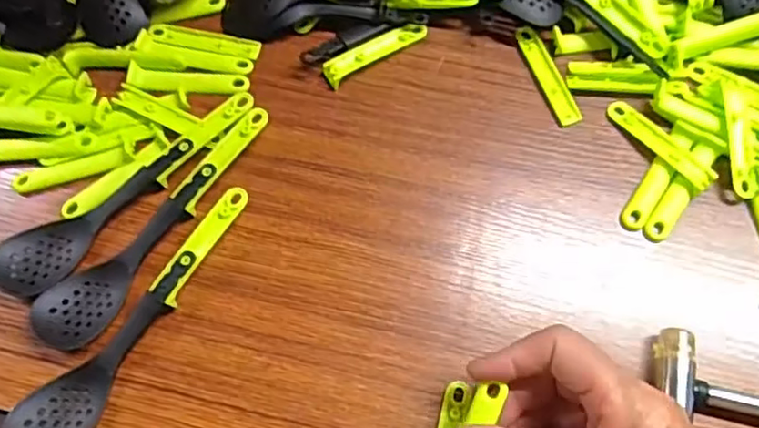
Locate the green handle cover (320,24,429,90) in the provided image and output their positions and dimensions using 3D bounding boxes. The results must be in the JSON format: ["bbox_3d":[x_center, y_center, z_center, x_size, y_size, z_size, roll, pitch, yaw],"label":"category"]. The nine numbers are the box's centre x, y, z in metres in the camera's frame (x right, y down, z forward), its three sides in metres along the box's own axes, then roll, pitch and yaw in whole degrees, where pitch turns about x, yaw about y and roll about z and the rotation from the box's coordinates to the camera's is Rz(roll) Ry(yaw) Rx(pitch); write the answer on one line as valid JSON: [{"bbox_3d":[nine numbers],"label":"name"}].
[{"bbox_3d":[-0.003,-0.109,0.409,0.075,0.009,0.017,-34,73,-11],"label":"green handle cover"}]

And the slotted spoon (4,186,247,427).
[{"bbox_3d":[-0.132,0.058,0.341,0.036,0.014,0.174,35,74,12],"label":"slotted spoon"}]

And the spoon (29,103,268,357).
[{"bbox_3d":[-0.131,0.003,0.363,0.037,0.013,0.175,36,74,13],"label":"spoon"}]

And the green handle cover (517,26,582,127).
[{"bbox_3d":[0.110,-0.092,0.402,0.015,0.004,0.075,-18,70,-6],"label":"green handle cover"}]

